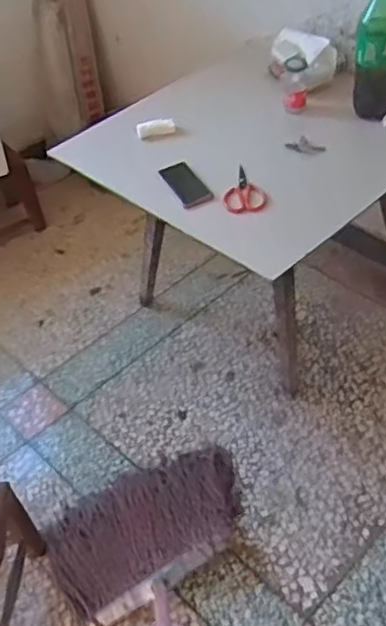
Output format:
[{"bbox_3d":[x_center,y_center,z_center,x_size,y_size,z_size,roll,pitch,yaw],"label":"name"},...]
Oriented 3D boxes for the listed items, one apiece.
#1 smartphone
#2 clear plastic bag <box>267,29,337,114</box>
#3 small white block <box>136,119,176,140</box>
[{"bbox_3d":[-0.018,-0.298,1.455,0.077,0.004,0.171,-20,46,-13],"label":"smartphone"},{"bbox_3d":[0.283,-0.620,1.634,0.164,0.124,0.198,2,47,8],"label":"clear plastic bag"},{"bbox_3d":[-0.093,-0.461,1.597,0.094,0.038,0.037,-9,45,-1],"label":"small white block"}]

